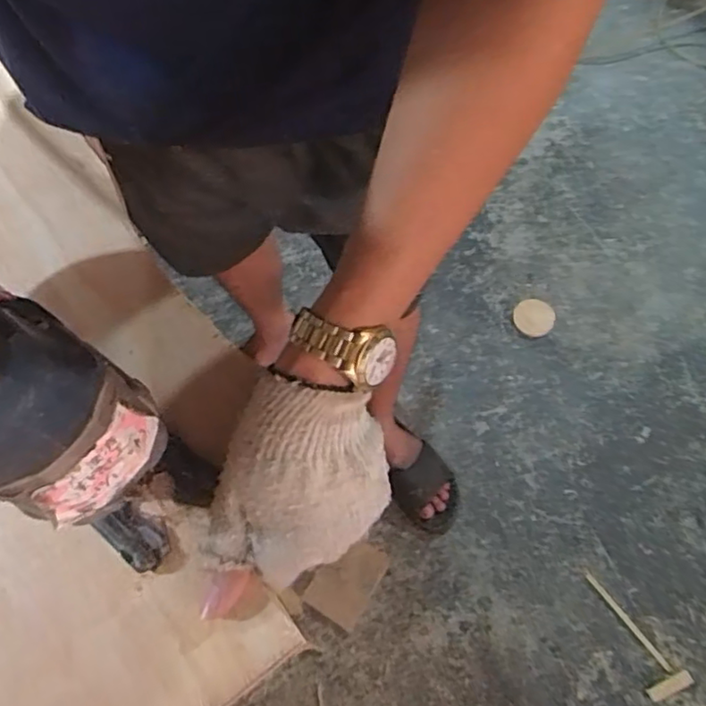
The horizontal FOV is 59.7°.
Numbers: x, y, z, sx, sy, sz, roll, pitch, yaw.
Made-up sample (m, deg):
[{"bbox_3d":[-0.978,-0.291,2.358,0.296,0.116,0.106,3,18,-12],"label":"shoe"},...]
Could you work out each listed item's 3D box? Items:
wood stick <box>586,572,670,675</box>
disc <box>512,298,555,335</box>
[{"bbox_3d":[0.462,0.452,1.039,0.013,0.005,0.185,-36,68,-10],"label":"wood stick"},{"bbox_3d":[0.379,-0.076,1.287,0.081,0.014,0.081,-2,66,5],"label":"disc"}]

